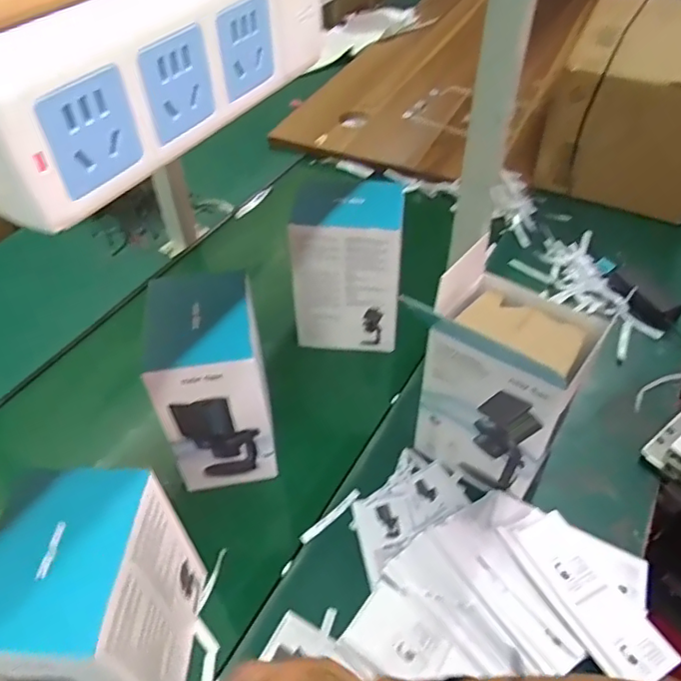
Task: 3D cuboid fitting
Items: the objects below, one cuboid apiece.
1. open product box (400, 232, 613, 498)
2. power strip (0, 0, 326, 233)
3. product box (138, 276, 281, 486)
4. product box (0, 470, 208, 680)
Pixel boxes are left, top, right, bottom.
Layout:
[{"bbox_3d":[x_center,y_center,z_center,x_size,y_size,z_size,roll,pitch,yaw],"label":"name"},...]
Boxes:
[{"bbox_3d":[0.191,0.039,0.655,0.154,0.316,0.131,29,56,24],"label":"open product box"},{"bbox_3d":[-0.063,-0.105,0.214,0.028,0.054,0.173,26,55,22],"label":"power strip"},{"bbox_3d":[-0.151,0.049,0.693,0.112,0.220,0.156,-8,50,-6],"label":"product box"},{"bbox_3d":[-0.217,0.237,0.518,0.116,0.216,0.154,1,49,2],"label":"product box"}]

